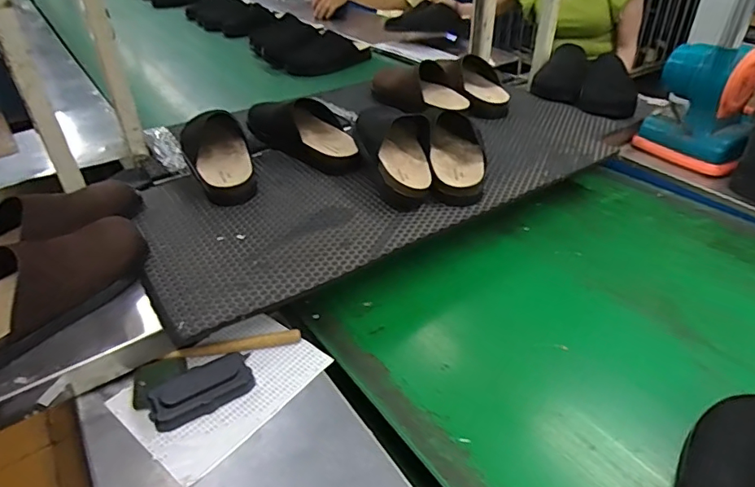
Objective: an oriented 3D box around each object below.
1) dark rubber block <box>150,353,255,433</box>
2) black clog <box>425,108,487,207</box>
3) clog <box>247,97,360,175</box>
[{"bbox_3d":[-0.189,0.157,0.542,0.109,0.029,0.044,-26,42,-28],"label":"dark rubber block"},{"bbox_3d":[0.130,-0.162,0.839,0.093,0.089,0.222,-1,36,2],"label":"black clog"},{"bbox_3d":[-0.130,-0.214,0.918,0.283,0.085,0.089,28,46,34],"label":"clog"}]

